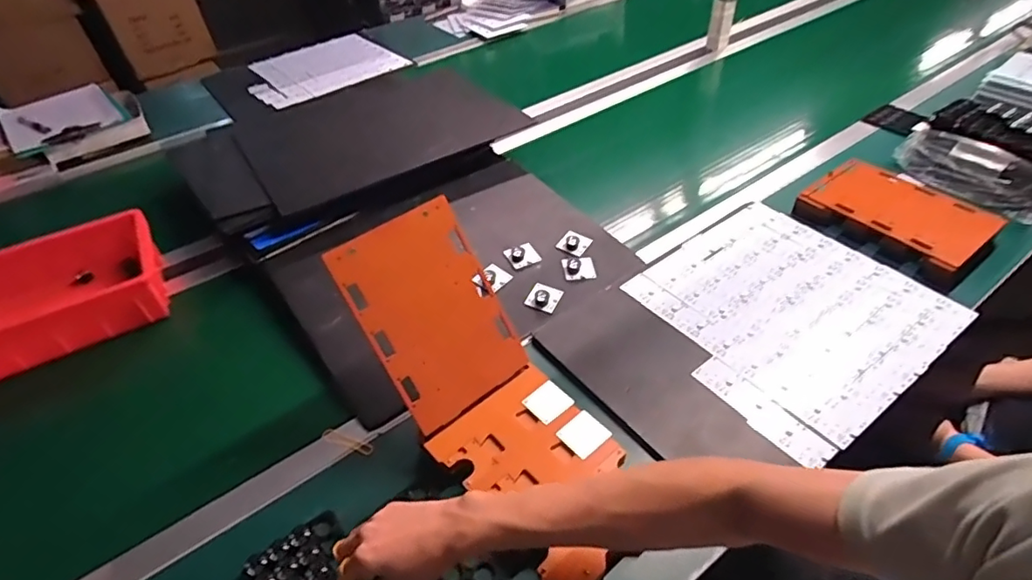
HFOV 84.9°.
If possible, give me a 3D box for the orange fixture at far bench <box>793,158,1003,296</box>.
[{"bbox_3d":[0.616,-0.120,0.912,0.178,0.044,0.258,-28,51,-23],"label":"orange fixture at far bench"}]

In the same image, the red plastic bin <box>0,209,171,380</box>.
[{"bbox_3d":[-0.707,0.011,0.860,0.305,0.081,0.211,-25,50,-20],"label":"red plastic bin"}]

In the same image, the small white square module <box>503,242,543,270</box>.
[{"bbox_3d":[0.012,-0.058,0.907,0.046,0.022,0.041,-26,50,-20],"label":"small white square module"}]

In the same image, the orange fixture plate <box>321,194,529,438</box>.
[{"bbox_3d":[-0.095,0.028,0.671,0.160,0.237,0.013,-32,14,-24],"label":"orange fixture plate"}]

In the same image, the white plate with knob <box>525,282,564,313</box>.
[{"bbox_3d":[0.043,0.009,0.852,0.047,0.015,0.047,20,50,21],"label":"white plate with knob"}]

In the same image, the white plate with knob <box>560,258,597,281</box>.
[{"bbox_3d":[0.100,-0.036,0.890,0.051,0.012,0.040,-2,46,1],"label":"white plate with knob"}]

